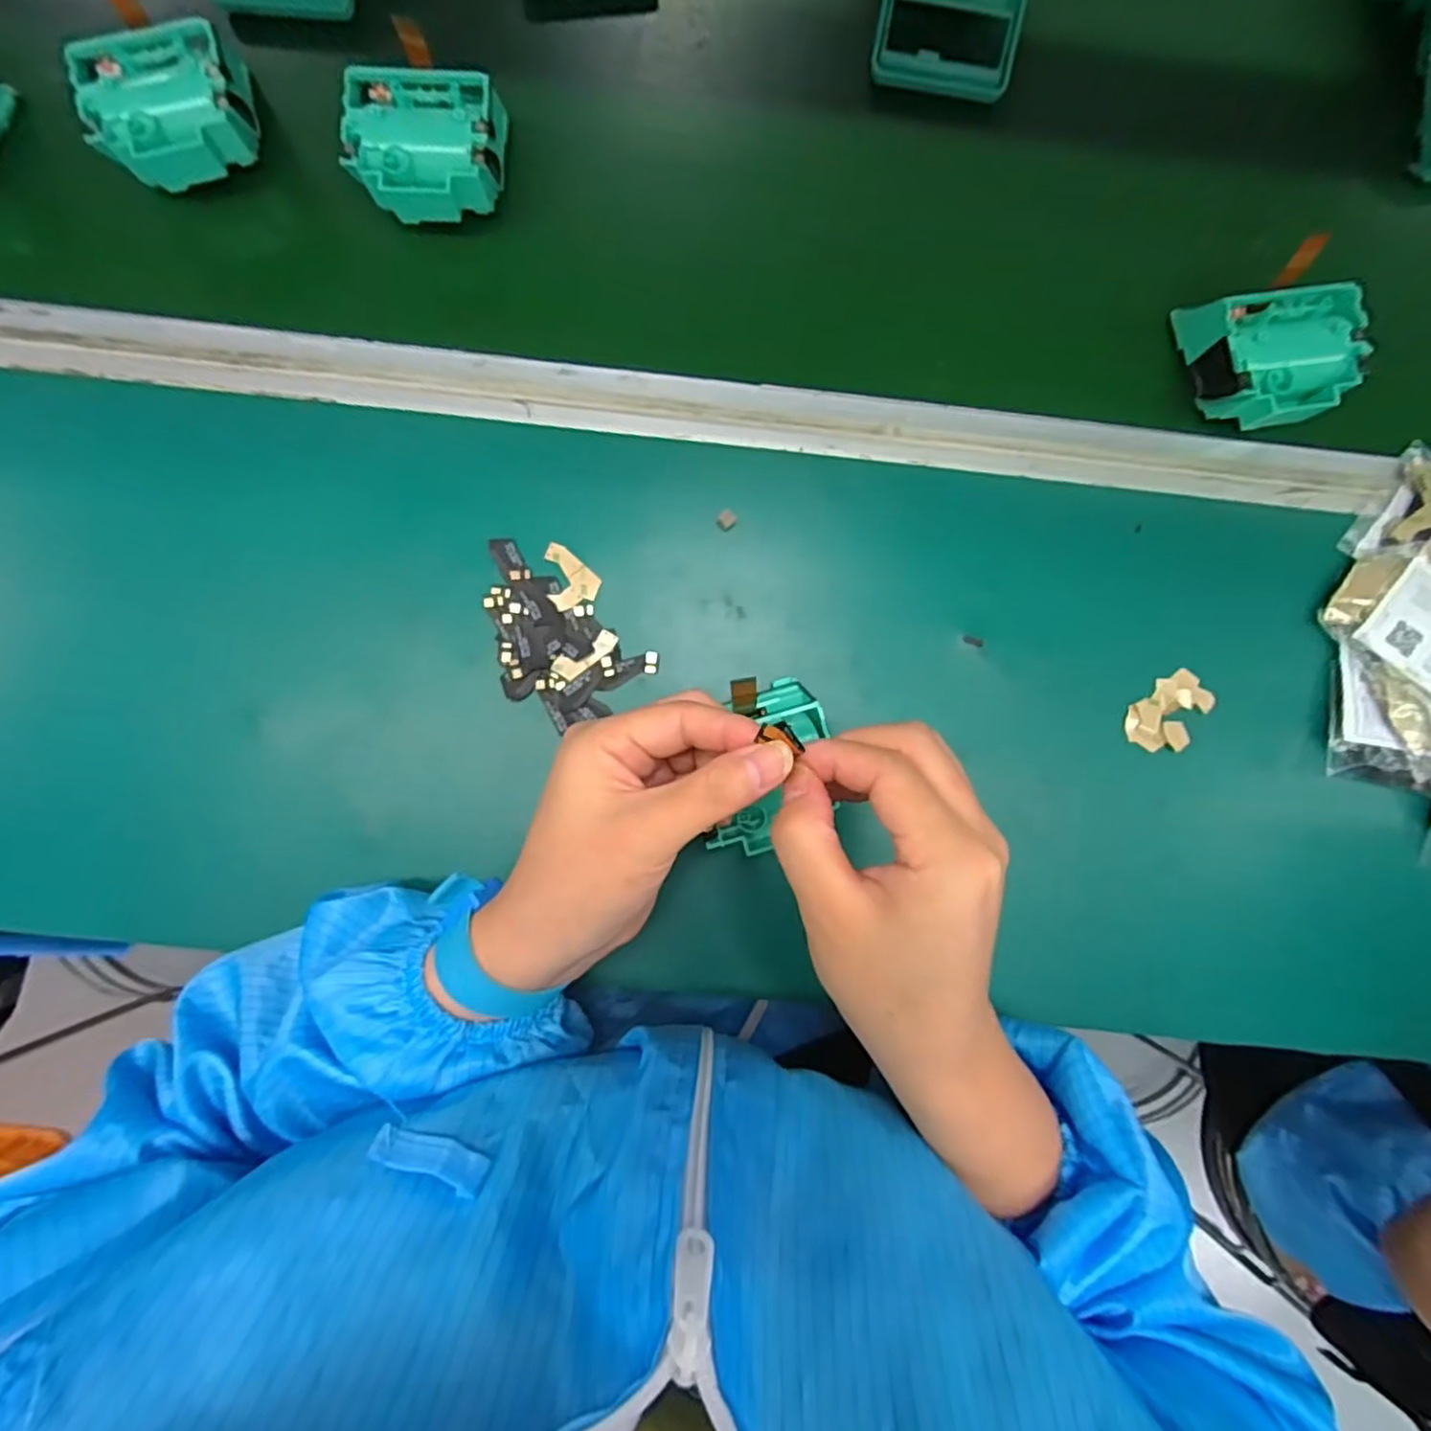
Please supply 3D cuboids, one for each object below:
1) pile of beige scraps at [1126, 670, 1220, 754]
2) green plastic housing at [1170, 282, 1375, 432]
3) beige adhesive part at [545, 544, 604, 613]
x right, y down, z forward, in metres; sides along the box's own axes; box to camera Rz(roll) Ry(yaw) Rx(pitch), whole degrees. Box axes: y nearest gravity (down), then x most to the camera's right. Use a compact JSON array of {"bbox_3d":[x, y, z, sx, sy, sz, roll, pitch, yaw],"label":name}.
[{"bbox_3d":[0.254,-0.001,0.383,0.050,0.005,0.034,-43,87,-4],"label":"pile of beige scraps"},{"bbox_3d":[0.302,-0.193,0.377,0.077,0.038,0.065,3,85,0],"label":"green plastic housing"},{"bbox_3d":[-0.083,-0.075,0.377,0.037,0.004,0.028,44,86,3],"label":"beige adhesive part"}]

